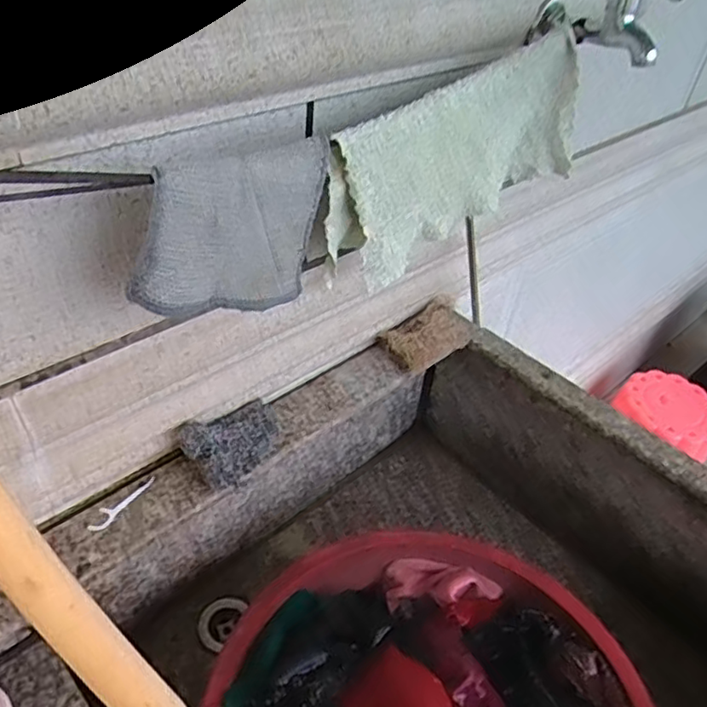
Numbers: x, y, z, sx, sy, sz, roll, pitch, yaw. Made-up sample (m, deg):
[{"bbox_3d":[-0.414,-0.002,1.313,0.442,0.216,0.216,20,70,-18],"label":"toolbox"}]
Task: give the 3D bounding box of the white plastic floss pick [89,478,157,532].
[{"bbox_3d":[-0.200,0.128,0.547,0.016,0.004,0.067,25,45,19],"label":"white plastic floss pick"}]

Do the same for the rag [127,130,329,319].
[{"bbox_3d":[-0.076,-0.075,0.418,0.149,0.108,0.017,-28,53,-33],"label":"rag"}]

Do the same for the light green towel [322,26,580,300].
[{"bbox_3d":[0.094,-0.160,0.541,0.052,0.157,0.279,37,49,28],"label":"light green towel"}]

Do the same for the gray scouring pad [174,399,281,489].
[{"bbox_3d":[-0.110,0.080,0.588,0.094,0.022,0.063,-27,92,-45],"label":"gray scouring pad"}]

